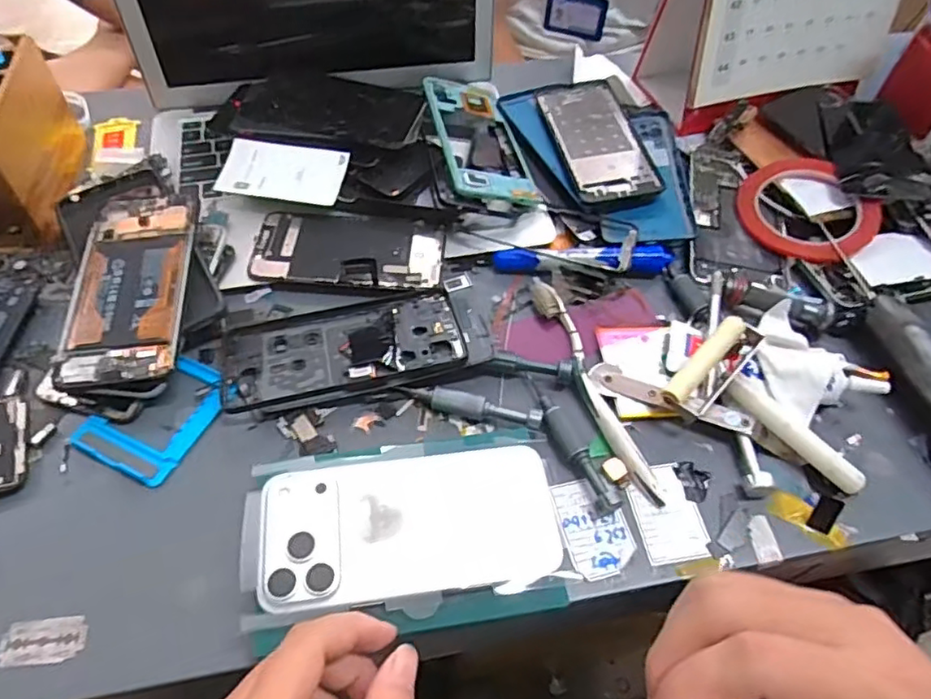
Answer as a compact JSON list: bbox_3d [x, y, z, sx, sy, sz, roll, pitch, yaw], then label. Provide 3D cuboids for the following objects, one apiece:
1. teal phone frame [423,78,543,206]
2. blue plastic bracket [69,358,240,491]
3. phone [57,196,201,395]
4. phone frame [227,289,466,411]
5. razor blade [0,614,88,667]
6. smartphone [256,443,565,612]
[{"bbox_3d":[0.008,-0.188,0.533,0.077,0.009,0.169,-2,54,-24],"label":"teal phone frame"},{"bbox_3d":[-0.198,0.042,0.392,0.067,0.010,0.085,27,57,16],"label":"blue plastic bracket"},{"bbox_3d":[-0.228,-0.046,0.415,0.074,0.005,0.155,-4,60,-3],"label":"phone"},{"bbox_3d":[-0.085,-0.005,0.423,0.160,0.015,0.075,-9,55,-9],"label":"phone frame"},{"bbox_3d":[-0.222,0.153,0.319,0.042,0.004,0.023,-3,45,-8],"label":"razor blade"},{"bbox_3d":[-0.031,0.094,0.334,0.159,0.005,0.076,-5,57,-7],"label":"smartphone"}]

